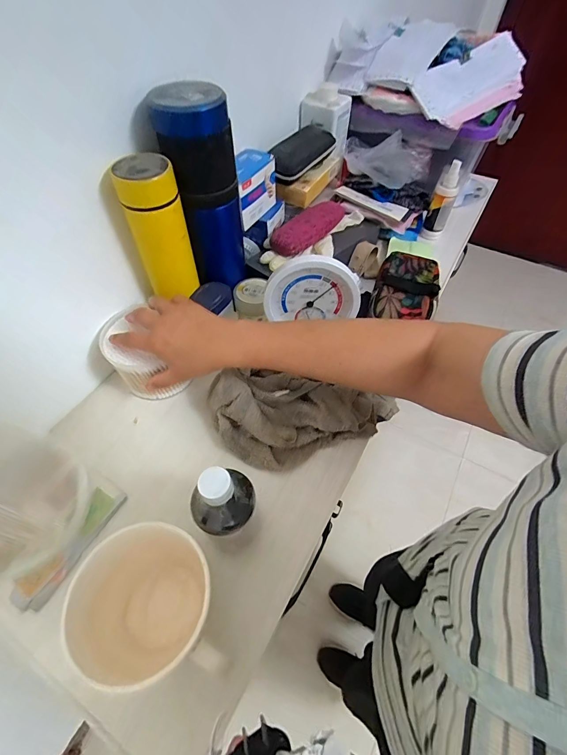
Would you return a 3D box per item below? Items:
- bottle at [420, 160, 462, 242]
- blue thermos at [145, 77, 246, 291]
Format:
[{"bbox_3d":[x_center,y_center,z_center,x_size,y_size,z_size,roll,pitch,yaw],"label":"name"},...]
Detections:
[{"bbox_3d":[0.293,-0.324,0.638,0.040,0.128,0.044,16,56,11],"label":"bottle"},{"bbox_3d":[-0.103,-0.224,0.442,0.087,0.223,0.073,9,55,6],"label":"blue thermos"}]

